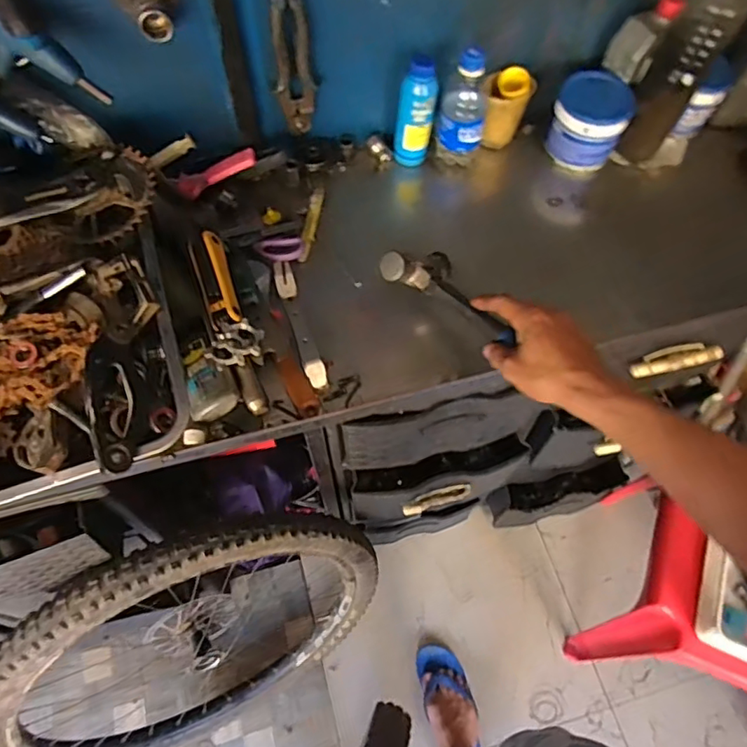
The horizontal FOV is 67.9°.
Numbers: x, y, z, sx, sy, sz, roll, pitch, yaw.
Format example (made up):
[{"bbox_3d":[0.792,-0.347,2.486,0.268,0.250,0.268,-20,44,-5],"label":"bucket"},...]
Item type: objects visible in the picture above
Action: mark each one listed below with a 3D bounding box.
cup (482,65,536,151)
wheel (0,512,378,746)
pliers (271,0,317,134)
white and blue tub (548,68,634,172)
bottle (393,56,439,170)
[{"bbox_3d":[0.189,-0.384,0.814,0.065,0.103,0.066,18,63,9],"label":"cup"},{"bbox_3d":[-0.298,0.475,0.955,0.651,0.684,0.061,-1,38,-36],"label":"wheel"},{"bbox_3d":[-0.100,-0.391,0.701,0.047,0.184,0.023,-10,62,-6],"label":"pliers"},{"bbox_3d":[0.313,-0.369,0.812,0.103,0.092,0.113,0,62,-1],"label":"white and blue tub"},{"bbox_3d":[0.060,-0.368,0.780,0.052,0.150,0.052,10,62,4],"label":"bottle"}]

